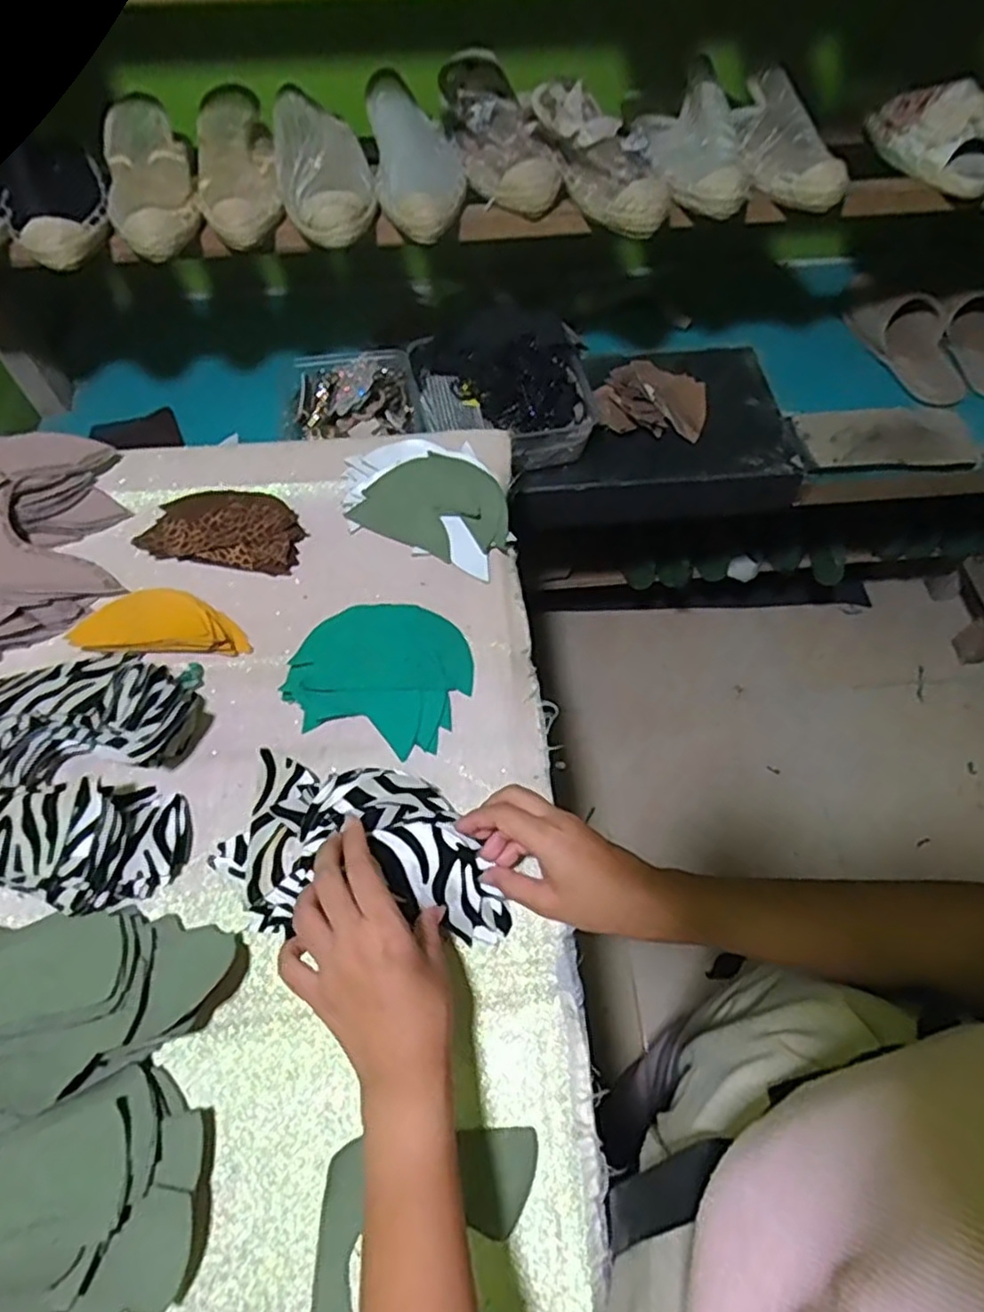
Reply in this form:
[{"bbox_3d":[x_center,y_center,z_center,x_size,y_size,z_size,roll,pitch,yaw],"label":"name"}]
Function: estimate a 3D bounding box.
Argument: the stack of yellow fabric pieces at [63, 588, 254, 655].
[{"bbox_3d":[-0.273,-0.028,0.576,0.133,0.022,0.061,-1,61,-2],"label":"stack of yellow fabric pieces"}]

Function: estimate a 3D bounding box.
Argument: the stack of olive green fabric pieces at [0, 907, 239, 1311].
[{"bbox_3d":[-0.270,0.267,0.400,0.201,0.061,0.221,-3,61,-3],"label":"stack of olive green fabric pieces"}]

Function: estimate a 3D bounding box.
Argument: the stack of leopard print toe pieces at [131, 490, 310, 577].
[{"bbox_3d":[-0.242,-0.117,0.631,0.136,0.017,0.079,8,60,4],"label":"stack of leopard print toe pieces"}]

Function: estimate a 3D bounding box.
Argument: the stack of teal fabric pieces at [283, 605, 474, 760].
[{"bbox_3d":[-0.087,0.009,0.562,0.134,0.023,0.120,17,62,8],"label":"stack of teal fabric pieces"}]

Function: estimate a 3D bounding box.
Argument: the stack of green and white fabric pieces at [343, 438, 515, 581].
[{"bbox_3d":[-0.059,-0.146,0.638,0.156,0.020,0.107,20,85,7],"label":"stack of green and white fabric pieces"}]

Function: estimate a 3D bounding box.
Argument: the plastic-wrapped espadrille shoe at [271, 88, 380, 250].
[{"bbox_3d":[-0.155,-0.448,0.641,0.089,0.059,0.141,-8,60,-5],"label":"plastic-wrapped espadrille shoe"}]

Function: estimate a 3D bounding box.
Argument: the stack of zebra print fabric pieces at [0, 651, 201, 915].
[{"bbox_3d":[-0.308,0.087,0.493,0.170,0.062,0.172,-3,61,-3],"label":"stack of zebra print fabric pieces"}]

